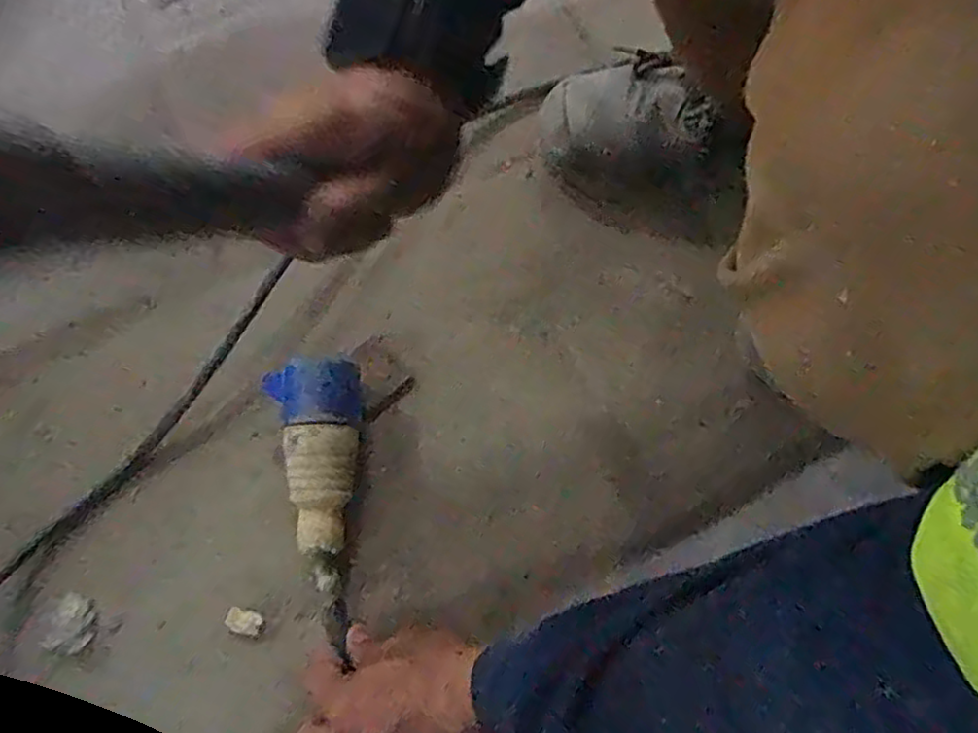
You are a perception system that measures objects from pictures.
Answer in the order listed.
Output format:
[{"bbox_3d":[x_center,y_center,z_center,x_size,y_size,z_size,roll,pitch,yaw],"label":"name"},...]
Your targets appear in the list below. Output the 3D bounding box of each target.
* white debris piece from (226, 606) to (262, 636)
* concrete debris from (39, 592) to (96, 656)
[{"bbox_3d":[-0.157,0.164,0.441,0.023,0.012,0.016,8,72,1],"label":"white debris piece"},{"bbox_3d":[-0.269,0.166,0.443,0.028,0.005,0.034,13,73,3],"label":"concrete debris"}]

